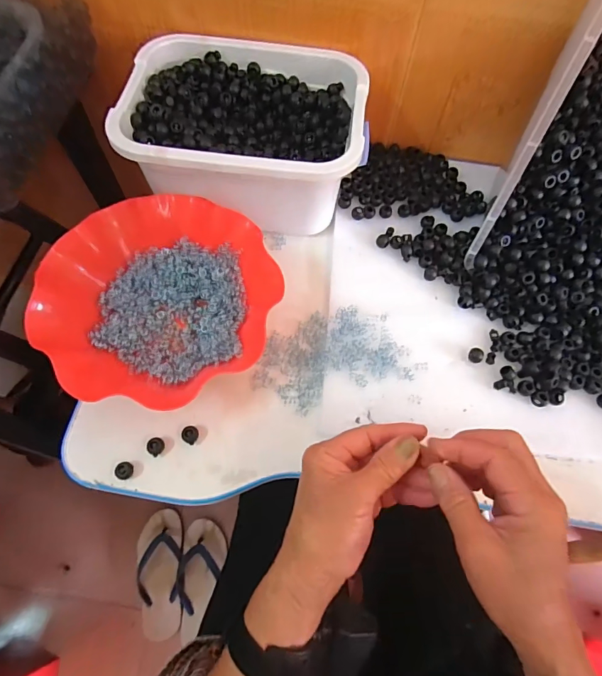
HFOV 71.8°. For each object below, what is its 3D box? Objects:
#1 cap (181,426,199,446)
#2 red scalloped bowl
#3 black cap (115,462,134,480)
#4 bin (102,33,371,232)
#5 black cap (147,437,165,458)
[{"bbox_3d":[-0.105,0.091,0.395,0.016,0.008,0.015,1,69,-1],"label":"cap"},{"bbox_3d":[-0.138,-0.039,0.419,0.217,0.057,0.211,1,69,-1],"label":"red scalloped bowl"},{"bbox_3d":[-0.162,0.121,0.381,0.015,0.010,0.015,1,69,-1],"label":"black cap"},{"bbox_3d":[-0.060,-0.235,0.475,0.242,0.106,0.184,0,69,-1],"label":"bin"},{"bbox_3d":[-0.136,0.101,0.389,0.014,0.008,0.015,1,69,-1],"label":"black cap"}]

